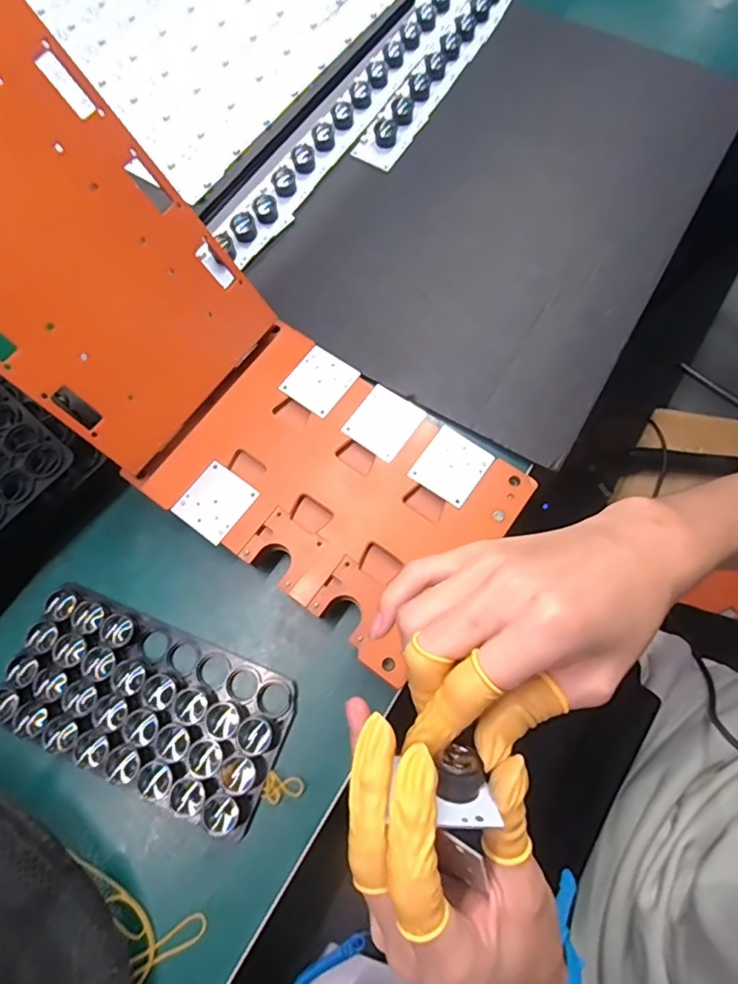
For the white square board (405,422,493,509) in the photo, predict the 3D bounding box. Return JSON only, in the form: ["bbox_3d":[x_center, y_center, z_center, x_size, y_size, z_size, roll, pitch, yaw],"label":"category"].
[{"bbox_3d":[0.059,-0.019,0.370,0.044,0.004,0.047,34,76,11],"label":"white square board"}]

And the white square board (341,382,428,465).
[{"bbox_3d":[0.011,-0.052,0.382,0.045,0.004,0.048,35,76,11],"label":"white square board"}]

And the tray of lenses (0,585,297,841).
[{"bbox_3d":[-0.148,0.140,0.351,0.186,0.026,0.096,22,74,7],"label":"tray of lenses"}]

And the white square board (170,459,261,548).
[{"bbox_3d":[-0.108,0.006,0.369,0.044,0.004,0.047,35,76,11],"label":"white square board"}]

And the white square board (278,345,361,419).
[{"bbox_3d":[-0.037,-0.085,0.398,0.043,0.004,0.047,35,76,11],"label":"white square board"}]

